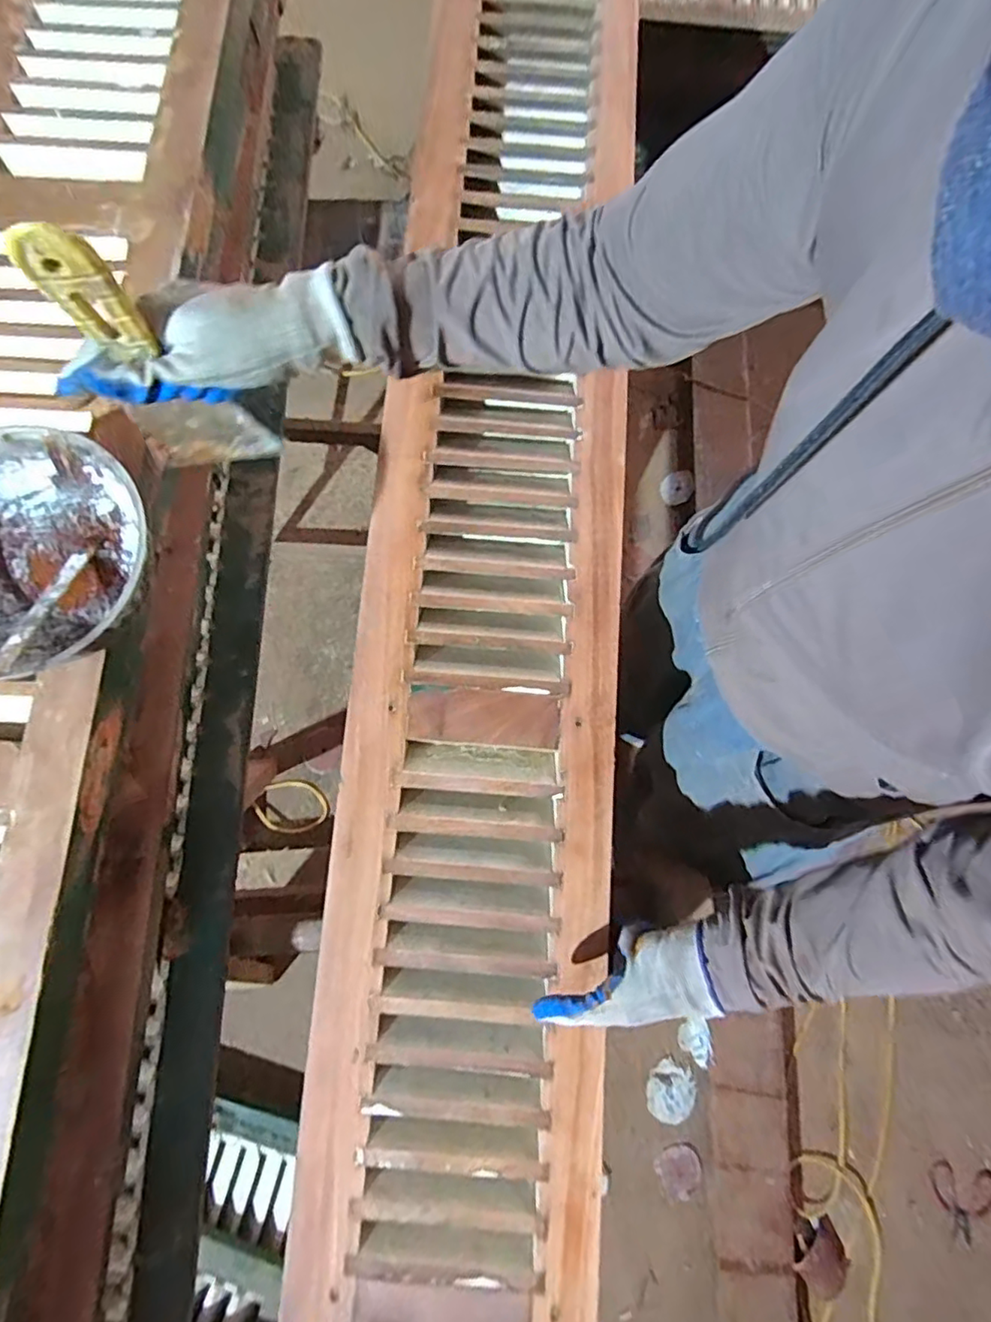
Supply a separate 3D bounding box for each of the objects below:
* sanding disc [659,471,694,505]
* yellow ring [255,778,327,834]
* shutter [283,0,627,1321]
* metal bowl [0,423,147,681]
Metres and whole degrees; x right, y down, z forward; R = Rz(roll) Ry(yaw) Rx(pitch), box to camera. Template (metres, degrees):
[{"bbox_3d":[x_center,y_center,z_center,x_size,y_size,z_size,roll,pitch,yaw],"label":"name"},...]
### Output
[{"bbox_3d":[0.460,-0.438,1.491,0.085,0.005,0.079,0,91,14],"label":"sanding disc"},{"bbox_3d":[-0.459,0.325,1.326,0.161,0.017,0.112,2,78,-1],"label":"yellow ring"},{"bbox_3d":[0.006,-0.248,0.692,0.275,0.060,1.467,4,78,-1],"label":"shutter"},{"bbox_3d":[-0.389,-0.086,0.500,0.194,0.069,0.206,42,80,7],"label":"metal bowl"}]

